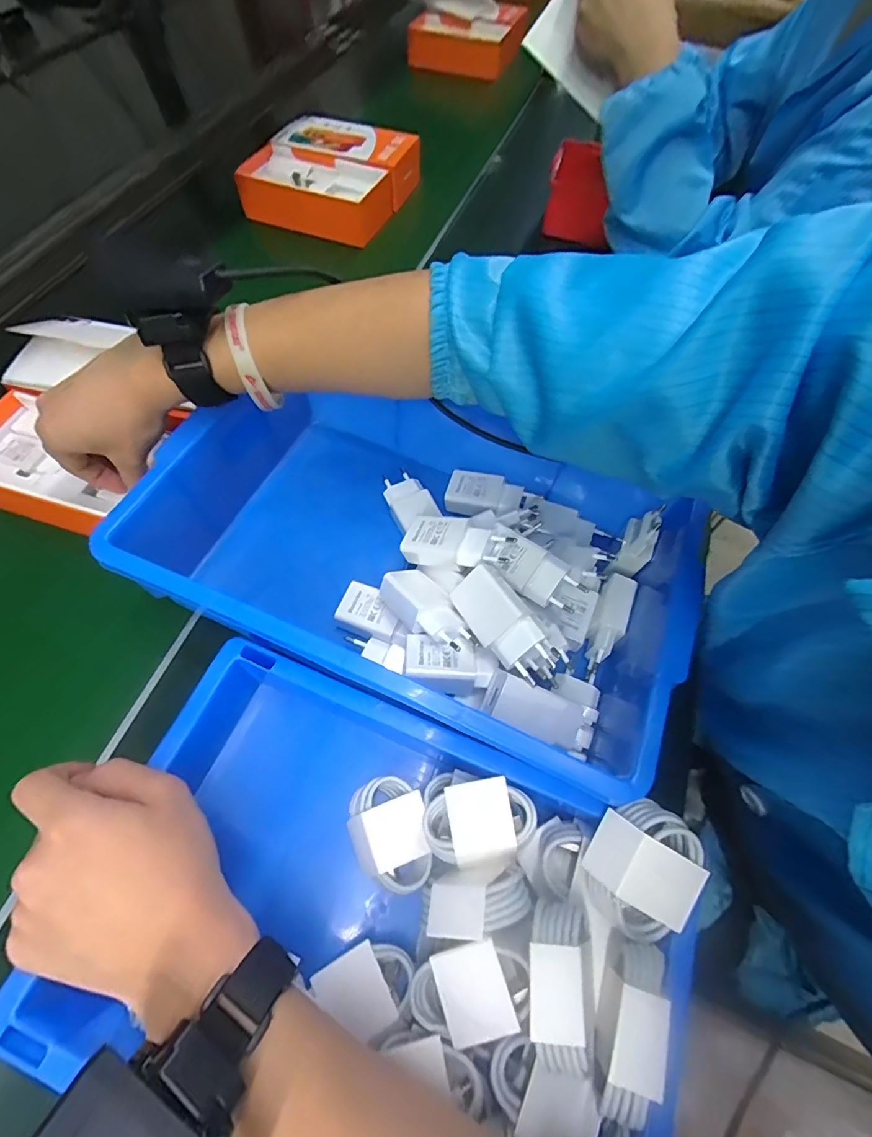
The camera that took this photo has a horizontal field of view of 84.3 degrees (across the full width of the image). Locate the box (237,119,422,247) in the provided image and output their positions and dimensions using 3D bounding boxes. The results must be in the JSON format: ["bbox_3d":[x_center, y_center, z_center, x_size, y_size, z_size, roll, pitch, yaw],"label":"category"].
[{"bbox_3d":[-0.146,-0.546,0.672,0.206,0.056,0.178,18,65,8],"label":"box"}]

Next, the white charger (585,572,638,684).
[{"bbox_3d":[0.134,0.046,0.376,0.023,0.032,0.083,21,65,10],"label":"white charger"}]

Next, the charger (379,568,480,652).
[{"bbox_3d":[-0.004,0.032,0.346,0.037,0.026,0.075,-16,57,-39],"label":"charger"}]

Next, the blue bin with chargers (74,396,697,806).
[{"bbox_3d":[-0.006,-0.009,0.378,0.368,0.098,0.232,23,66,11],"label":"blue bin with chargers"}]

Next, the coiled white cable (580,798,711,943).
[{"bbox_3d":[0.110,0.159,0.255,0.053,0.023,0.060,35,68,16],"label":"coiled white cable"}]

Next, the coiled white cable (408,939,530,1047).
[{"bbox_3d":[0.017,0.214,0.247,0.062,0.017,0.038,-22,69,10],"label":"coiled white cable"}]

